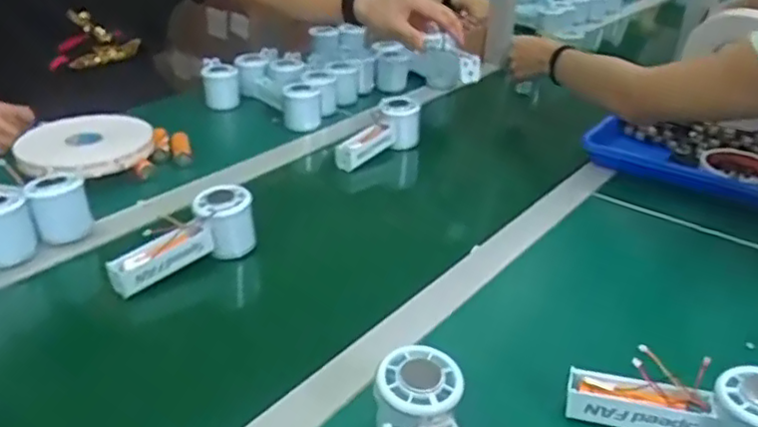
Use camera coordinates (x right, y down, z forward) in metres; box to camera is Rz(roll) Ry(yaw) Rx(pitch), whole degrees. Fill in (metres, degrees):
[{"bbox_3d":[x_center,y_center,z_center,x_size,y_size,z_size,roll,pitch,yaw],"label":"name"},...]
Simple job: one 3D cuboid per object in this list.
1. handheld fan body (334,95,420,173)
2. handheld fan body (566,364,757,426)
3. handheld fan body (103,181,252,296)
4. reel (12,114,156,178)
[{"bbox_3d":[0.002,-0.104,0.904,0.047,0.059,0.152,22,47,33],"label":"handheld fan body"},{"bbox_3d":[0.213,0.131,0.460,0.145,0.056,0.048,16,32,25],"label":"handheld fan body"},{"bbox_3d":[-0.190,0.036,0.645,0.050,0.080,0.142,20,34,31],"label":"handheld fan body"},{"bbox_3d":[-0.367,-0.084,0.826,0.157,0.029,0.147,1,29,-1],"label":"reel"}]

